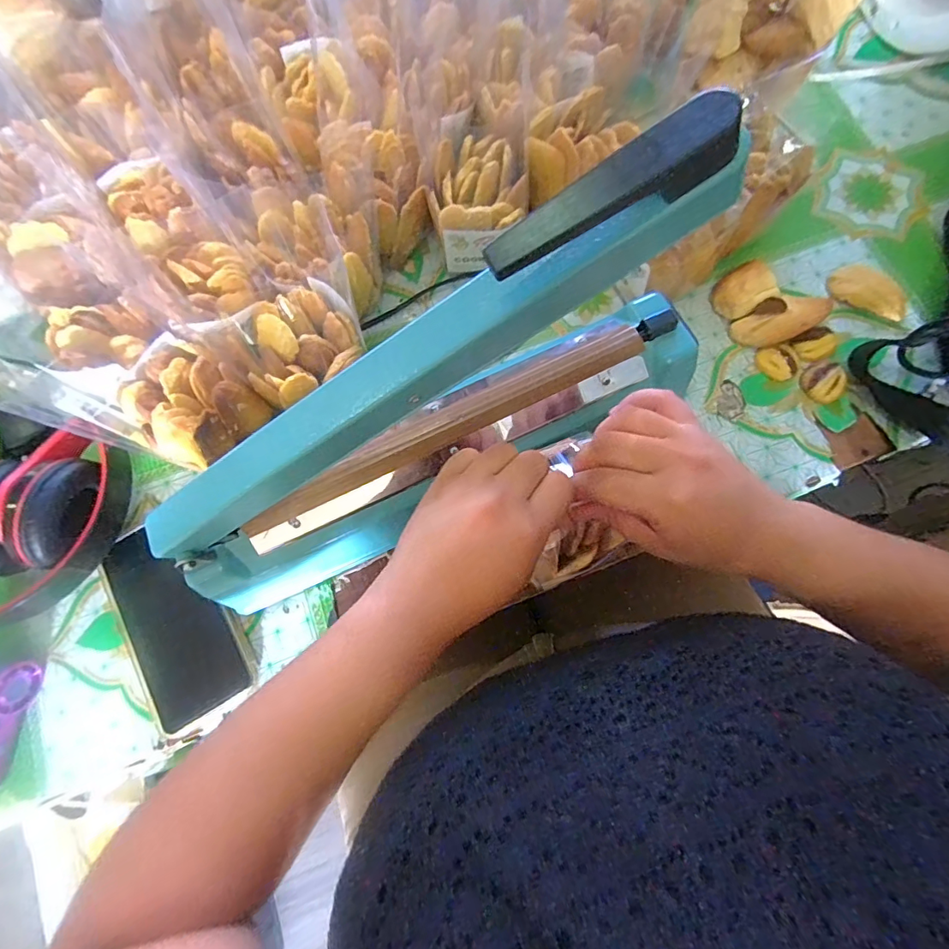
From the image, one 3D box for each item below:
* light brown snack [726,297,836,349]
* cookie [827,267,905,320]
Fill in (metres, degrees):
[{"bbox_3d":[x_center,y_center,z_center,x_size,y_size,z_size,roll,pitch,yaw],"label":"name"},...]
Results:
[{"bbox_3d":[0.267,-0.135,0.427,0.079,0.014,0.037,-18,77,10],"label":"light brown snack"},{"bbox_3d":[0.349,-0.161,0.435,0.065,0.014,0.036,25,79,6],"label":"cookie"}]

